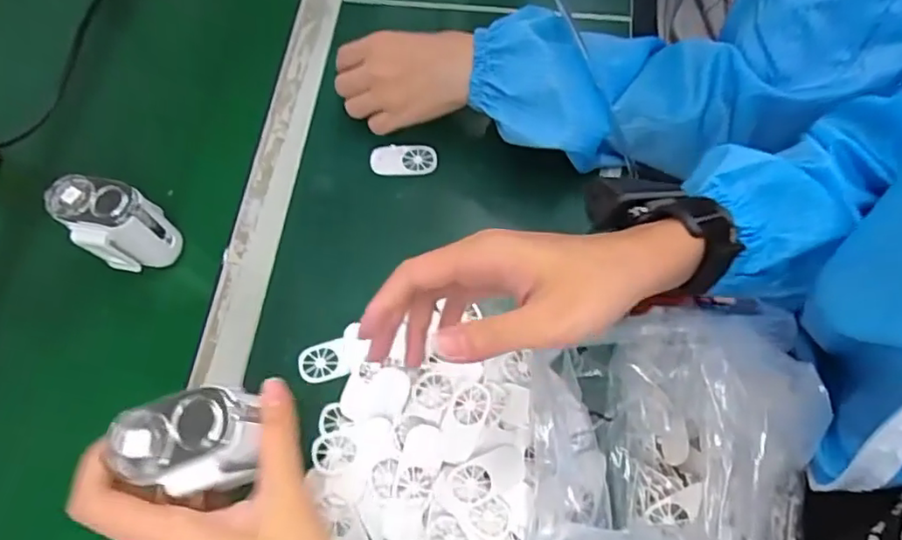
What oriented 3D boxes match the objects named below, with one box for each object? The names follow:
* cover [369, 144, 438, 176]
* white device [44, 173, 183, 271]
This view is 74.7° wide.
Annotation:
[{"bbox_3d":[-0.043,-0.101,0.533,0.060,0.005,0.029,-5,62,-1],"label":"cover"},{"bbox_3d":[-0.267,-0.032,0.471,0.069,0.078,0.044,8,63,6],"label":"white device"}]

